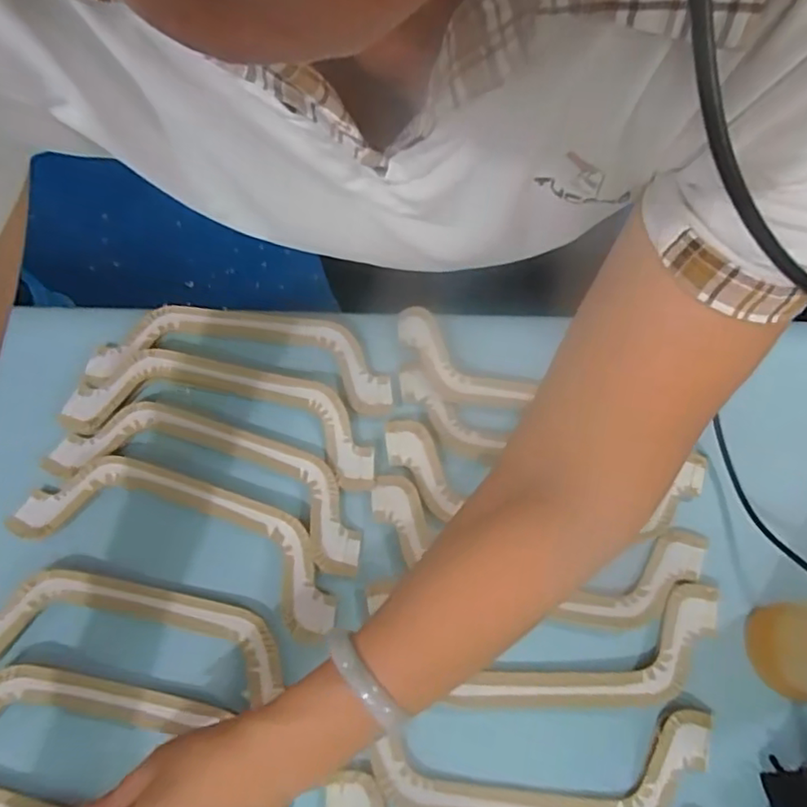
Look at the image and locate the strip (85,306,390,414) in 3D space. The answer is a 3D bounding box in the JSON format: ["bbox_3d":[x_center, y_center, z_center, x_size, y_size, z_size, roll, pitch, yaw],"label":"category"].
[{"bbox_3d":[-0.142,-0.050,0.537,0.267,0.012,0.088,7,65,0],"label":"strip"}]

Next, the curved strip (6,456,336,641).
[{"bbox_3d":[-0.172,0.101,0.469,0.264,0.008,0.085,18,66,5],"label":"curved strip"}]

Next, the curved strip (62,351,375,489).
[{"bbox_3d":[-0.151,0.005,0.506,0.265,0.019,0.085,11,65,2],"label":"curved strip"}]

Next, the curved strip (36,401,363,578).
[{"bbox_3d":[-0.155,0.057,0.492,0.267,0.010,0.088,18,66,5],"label":"curved strip"}]

